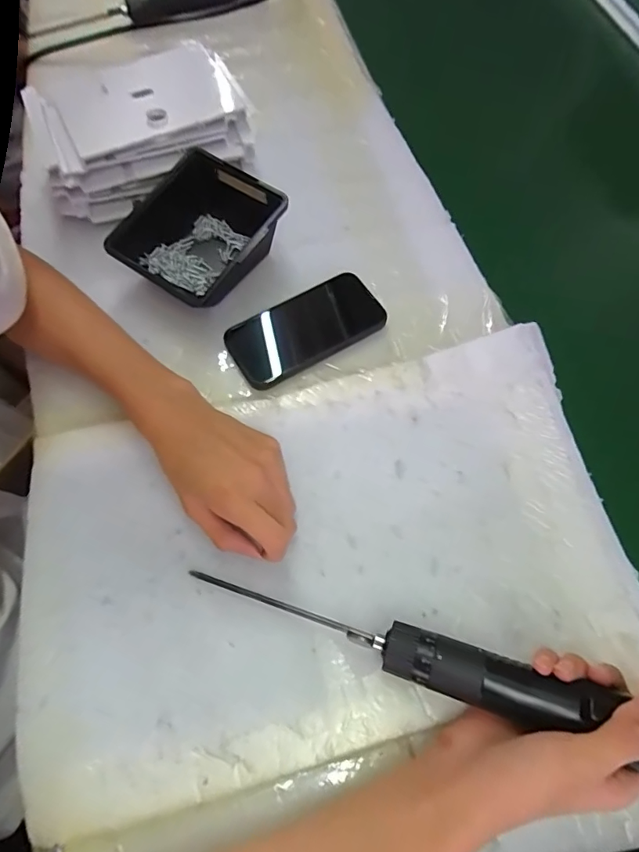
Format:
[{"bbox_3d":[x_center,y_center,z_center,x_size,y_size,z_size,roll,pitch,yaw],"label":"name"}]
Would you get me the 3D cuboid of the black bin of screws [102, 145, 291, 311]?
[{"bbox_3d":[-0.120,-0.183,0.461,0.137,0.070,0.134,29,68,11],"label":"black bin of screws"}]

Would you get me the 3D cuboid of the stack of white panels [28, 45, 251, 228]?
[{"bbox_3d":[-0.181,-0.305,0.487,0.206,0.076,0.130,-18,68,-10],"label":"stack of white panels"}]

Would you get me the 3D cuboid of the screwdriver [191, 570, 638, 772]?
[{"bbox_3d":[0.073,0.156,0.317,0.338,0.033,0.034,13,67,17],"label":"screwdriver"}]

